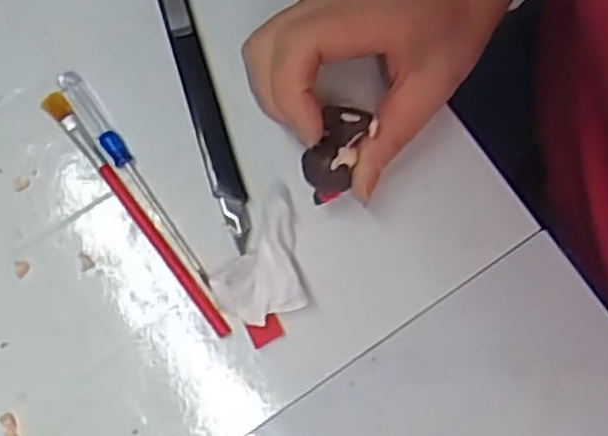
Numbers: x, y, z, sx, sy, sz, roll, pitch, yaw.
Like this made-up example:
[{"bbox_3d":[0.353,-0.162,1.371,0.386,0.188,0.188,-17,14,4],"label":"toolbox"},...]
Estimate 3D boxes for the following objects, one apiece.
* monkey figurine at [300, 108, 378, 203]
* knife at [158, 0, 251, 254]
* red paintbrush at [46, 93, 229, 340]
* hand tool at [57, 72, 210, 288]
[{"bbox_3d":[0.012,-0.027,0.329,0.022,0.014,0.047,27,111,6],"label":"monkey figurine"},{"bbox_3d":[-0.048,-0.053,0.362,0.014,0.011,0.139,-17,77,-4],"label":"knife"},{"bbox_3d":[-0.080,-0.003,0.355,0.011,0.006,0.141,-37,79,-8],"label":"red paintbrush"},{"bbox_3d":[-0.081,-0.020,0.357,0.009,0.008,0.121,-34,79,-7],"label":"hand tool"}]

